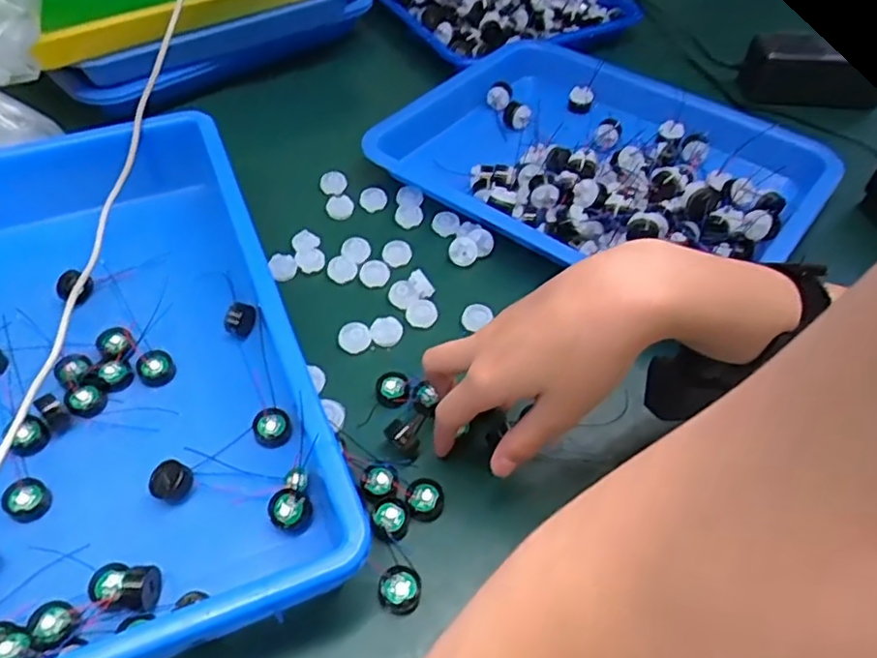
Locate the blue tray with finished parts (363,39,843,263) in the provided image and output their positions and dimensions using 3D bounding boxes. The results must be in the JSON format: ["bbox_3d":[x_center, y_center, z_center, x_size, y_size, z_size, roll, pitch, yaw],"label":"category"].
[{"bbox_3d":[0.131,-0.143,0.552,0.335,0.045,0.260,30,55,21],"label":"blue tray with finished parts"}]

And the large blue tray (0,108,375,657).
[{"bbox_3d":[-0.207,0.019,0.387,0.253,0.066,0.363,-17,53,-16],"label":"large blue tray"}]

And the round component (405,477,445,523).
[{"bbox_3d":[-0.007,0.095,0.371,0.021,0.011,0.021,1,50,-1],"label":"round component"}]

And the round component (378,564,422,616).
[{"bbox_3d":[-0.019,0.132,0.338,0.020,0.009,0.022,1,50,-1],"label":"round component"}]

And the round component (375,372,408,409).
[{"bbox_3d":[-0.030,0.037,0.417,0.020,0.010,0.024,-2,50,-4],"label":"round component"}]

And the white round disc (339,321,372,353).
[{"bbox_3d":[-0.056,0.005,0.442,0.021,0.007,0.019,-18,53,-16],"label":"white round disc"}]

